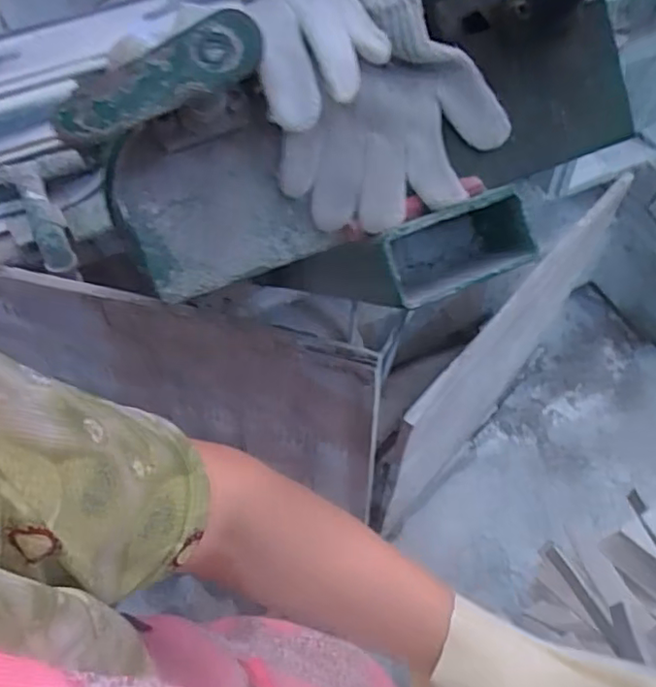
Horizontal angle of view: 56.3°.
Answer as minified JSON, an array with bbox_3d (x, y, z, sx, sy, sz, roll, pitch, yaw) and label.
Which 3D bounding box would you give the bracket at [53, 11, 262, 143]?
[{"bbox_3d":[-0.070,-0.112,0.260,0.091,0.025,0.007,-30,17,-8],"label":"bracket"}]

